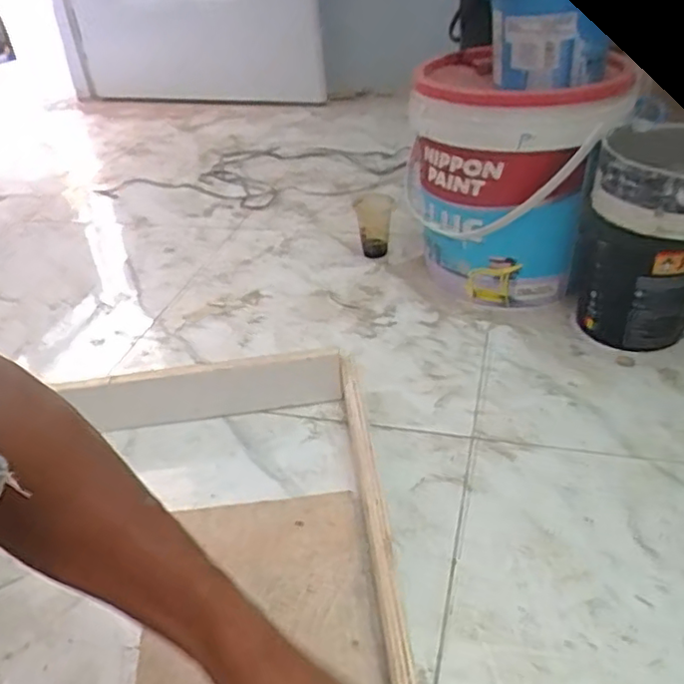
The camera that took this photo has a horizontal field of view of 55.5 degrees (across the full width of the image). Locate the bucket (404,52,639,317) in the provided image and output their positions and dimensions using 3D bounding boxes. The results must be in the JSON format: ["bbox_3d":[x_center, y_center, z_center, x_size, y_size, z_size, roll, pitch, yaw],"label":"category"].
[{"bbox_3d":[0.235,-0.221,0.930,0.264,0.311,0.220,9,37,19],"label":"bucket"}]

